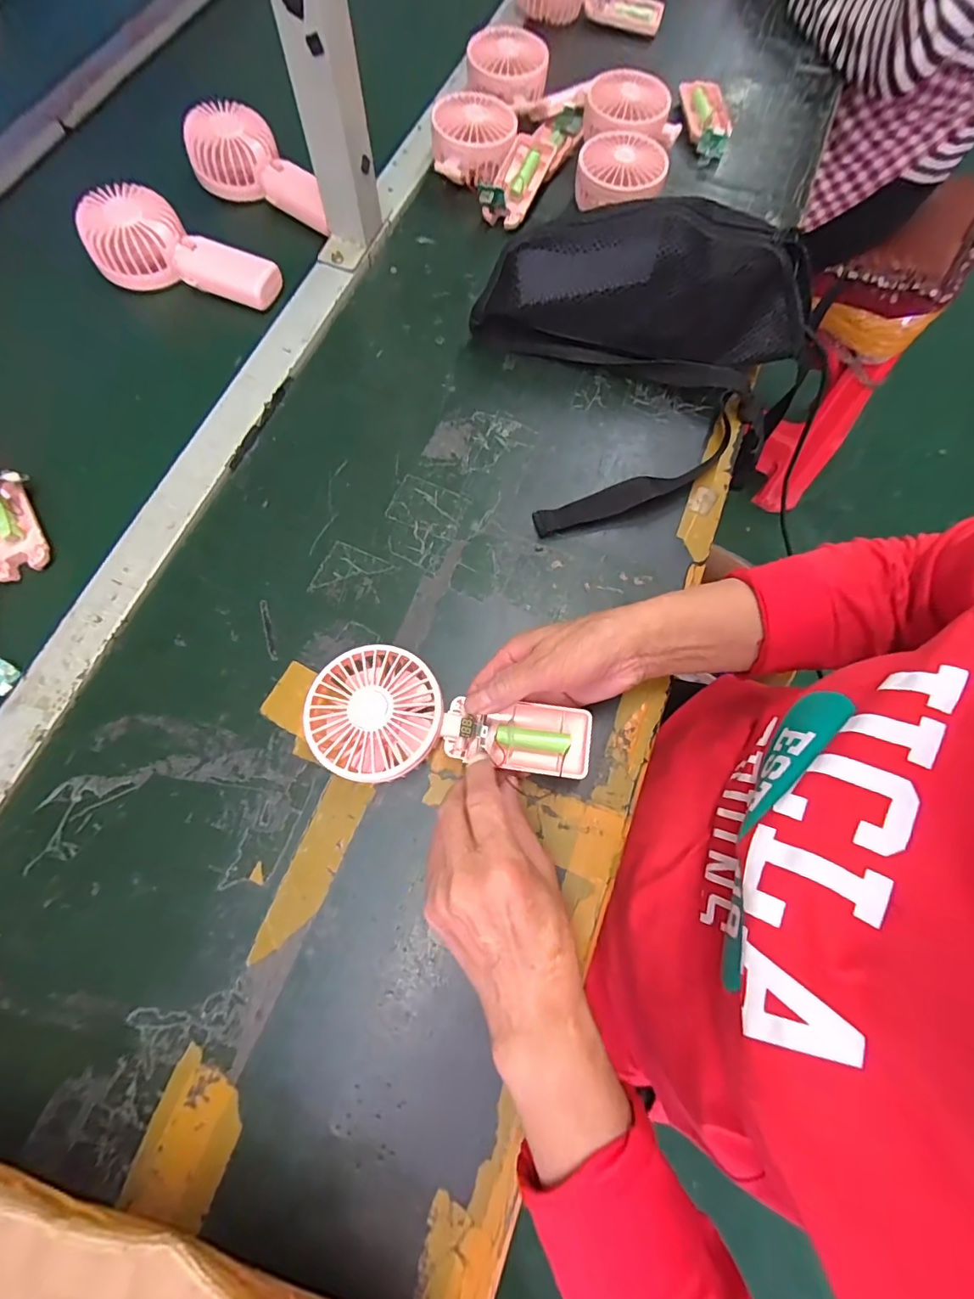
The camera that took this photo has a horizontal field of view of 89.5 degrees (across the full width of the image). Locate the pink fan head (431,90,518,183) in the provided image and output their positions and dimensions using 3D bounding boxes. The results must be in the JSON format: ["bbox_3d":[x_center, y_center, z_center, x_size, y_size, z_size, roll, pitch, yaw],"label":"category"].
[{"bbox_3d":[-0.014,-0.532,0.516,0.086,0.046,0.083,0,73,-2],"label":"pink fan head"}]

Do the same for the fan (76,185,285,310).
[{"bbox_3d":[-0.283,-0.368,0.454,0.166,0.049,0.076,22,73,5],"label":"fan"}]

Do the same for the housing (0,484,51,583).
[{"bbox_3d":[-0.382,-0.098,0.386,0.046,0.018,0.091,-28,76,-10],"label":"housing"}]

